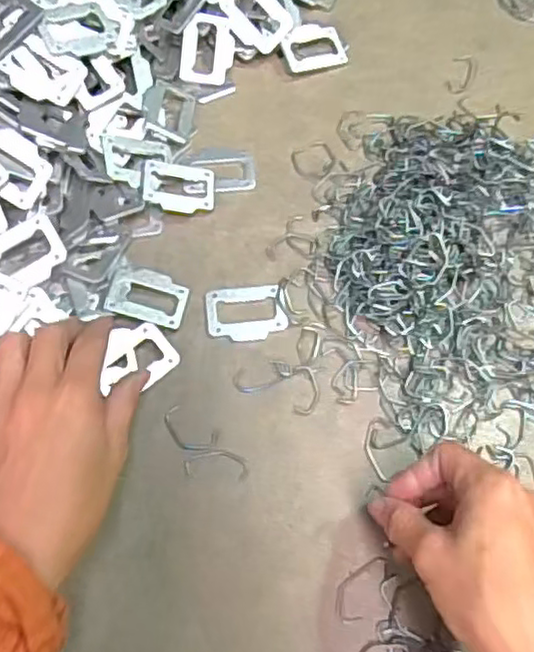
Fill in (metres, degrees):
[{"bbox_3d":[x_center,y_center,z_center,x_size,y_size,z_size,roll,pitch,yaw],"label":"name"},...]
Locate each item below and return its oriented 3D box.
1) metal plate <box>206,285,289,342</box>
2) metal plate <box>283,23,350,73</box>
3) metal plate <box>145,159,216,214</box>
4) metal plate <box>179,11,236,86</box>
[{"bbox_3d":[-0.013,-0.009,0.441,0.052,0.004,0.039,0,65,-4],"label":"metal plate"},{"bbox_3d":[0.037,-0.217,0.521,0.048,0.005,0.040,-16,83,-16],"label":"metal plate"},{"bbox_3d":[-0.061,-0.097,0.467,0.049,0.005,0.039,7,63,-16],"label":"metal plate"},{"bbox_3d":[-0.045,-0.211,0.509,0.039,0.005,0.052,8,94,-3],"label":"metal plate"}]

